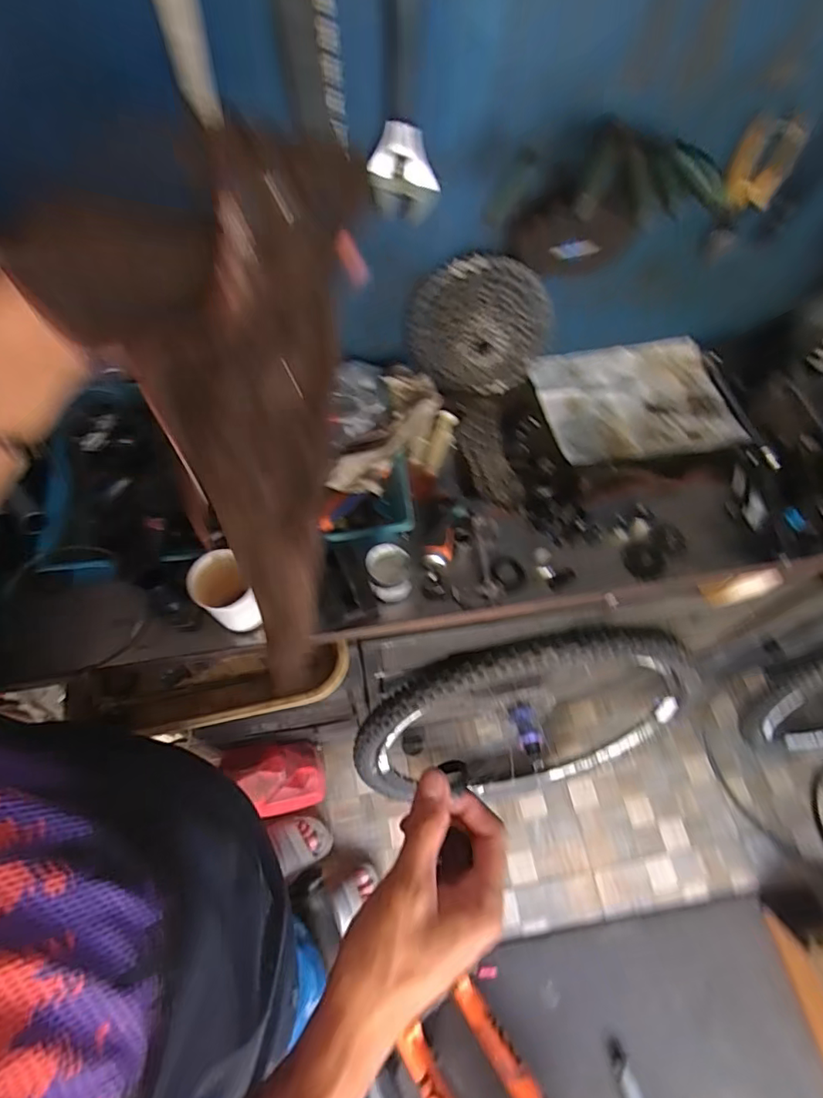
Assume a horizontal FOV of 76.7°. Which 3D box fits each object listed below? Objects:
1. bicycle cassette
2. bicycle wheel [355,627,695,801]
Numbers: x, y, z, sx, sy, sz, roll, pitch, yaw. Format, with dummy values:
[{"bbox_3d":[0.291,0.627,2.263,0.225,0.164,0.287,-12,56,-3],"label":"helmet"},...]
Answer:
[{"bbox_3d":[0.099,-0.300,0.740,0.204,0.203,0.050,-3,52,7],"label":"bicycle cassette"},{"bbox_3d":[0.227,0.380,1.098,0.681,0.681,0.122,-6,61,-6],"label":"bicycle wheel"}]

